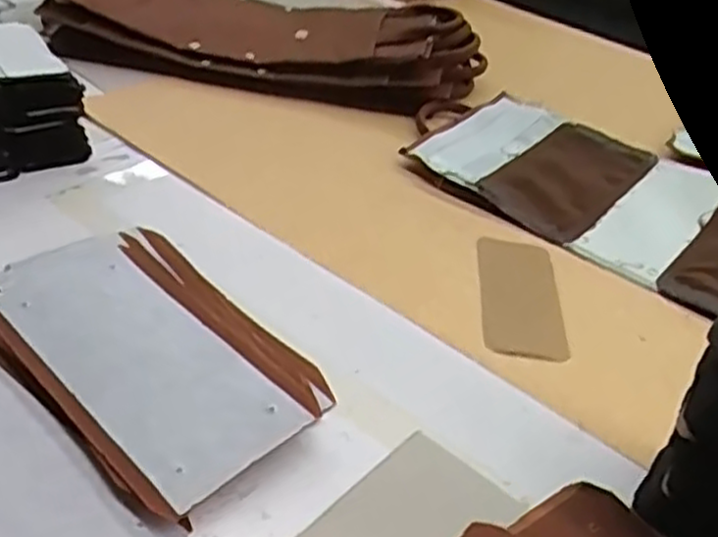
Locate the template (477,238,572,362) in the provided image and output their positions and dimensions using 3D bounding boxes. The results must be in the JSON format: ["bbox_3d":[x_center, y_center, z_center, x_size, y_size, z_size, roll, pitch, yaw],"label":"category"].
[{"bbox_3d":[0.144,0.023,0.686,0.069,0.009,0.157,6,37,0],"label":"template"}]

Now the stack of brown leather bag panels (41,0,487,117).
[{"bbox_3d":[-0.131,-0.341,1.037,0.593,0.096,0.274,9,37,4],"label":"stack of brown leather bag panels"}]

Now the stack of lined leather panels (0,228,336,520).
[{"bbox_3d":[-0.153,0.053,0.565,0.266,0.032,0.157,34,45,31],"label":"stack of lined leather panels"}]

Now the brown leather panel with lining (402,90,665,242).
[{"bbox_3d":[0.202,-0.130,0.879,0.221,0.014,0.255,30,43,28],"label":"brown leather panel with lining"}]

